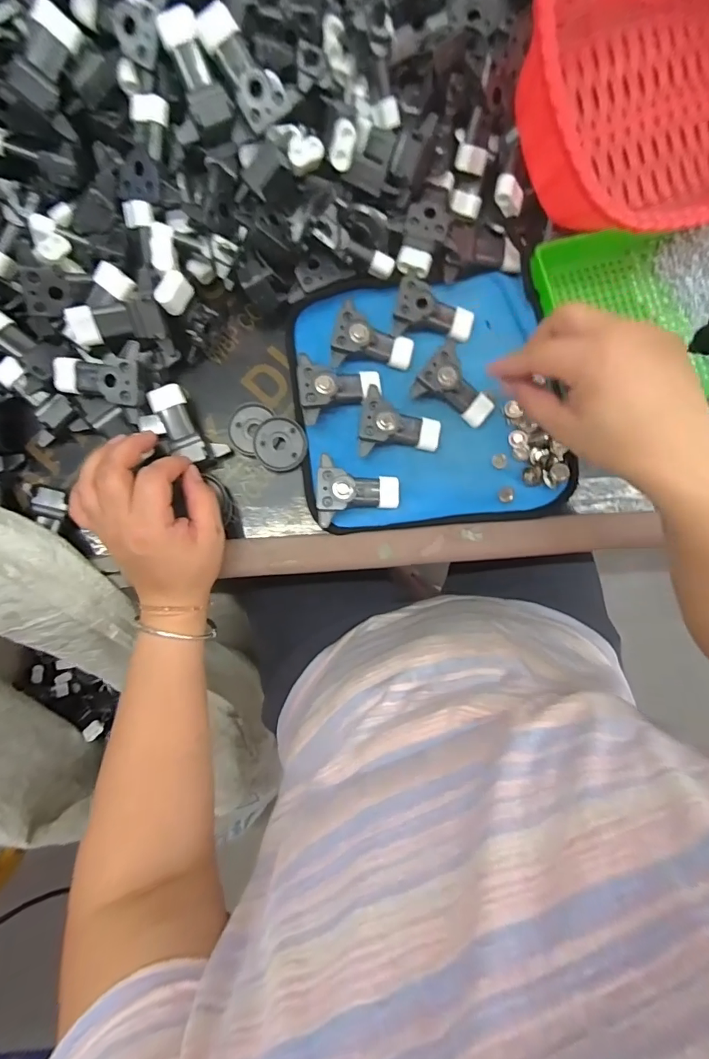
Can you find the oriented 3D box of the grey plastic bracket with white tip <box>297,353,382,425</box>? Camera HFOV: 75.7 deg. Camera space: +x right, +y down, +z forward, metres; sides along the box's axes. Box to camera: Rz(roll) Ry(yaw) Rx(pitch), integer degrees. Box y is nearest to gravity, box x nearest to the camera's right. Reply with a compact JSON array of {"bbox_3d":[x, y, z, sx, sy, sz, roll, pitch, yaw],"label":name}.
[{"bbox_3d":[-0.012,-0.115,0.364,0.064,0.019,0.053,-8,89,-2],"label":"grey plastic bracket with white tip"}]

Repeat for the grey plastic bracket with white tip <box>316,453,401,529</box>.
[{"bbox_3d":[0.004,-0.030,0.363,0.065,0.024,0.052,2,88,-2],"label":"grey plastic bracket with white tip"}]

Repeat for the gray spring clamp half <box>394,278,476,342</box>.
[{"bbox_3d":[0.064,-0.173,0.369,0.065,0.012,0.041,12,88,-14],"label":"gray spring clamp half"}]

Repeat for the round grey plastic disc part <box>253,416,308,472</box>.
[{"bbox_3d":[-0.060,-0.070,0.372,0.041,0.011,0.043,0,88,-2],"label":"round grey plastic disc part"}]

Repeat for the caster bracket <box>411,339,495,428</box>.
[{"bbox_3d":[0.082,-0.110,0.367,0.061,0.020,0.050,40,88,0],"label":"caster bracket"}]

